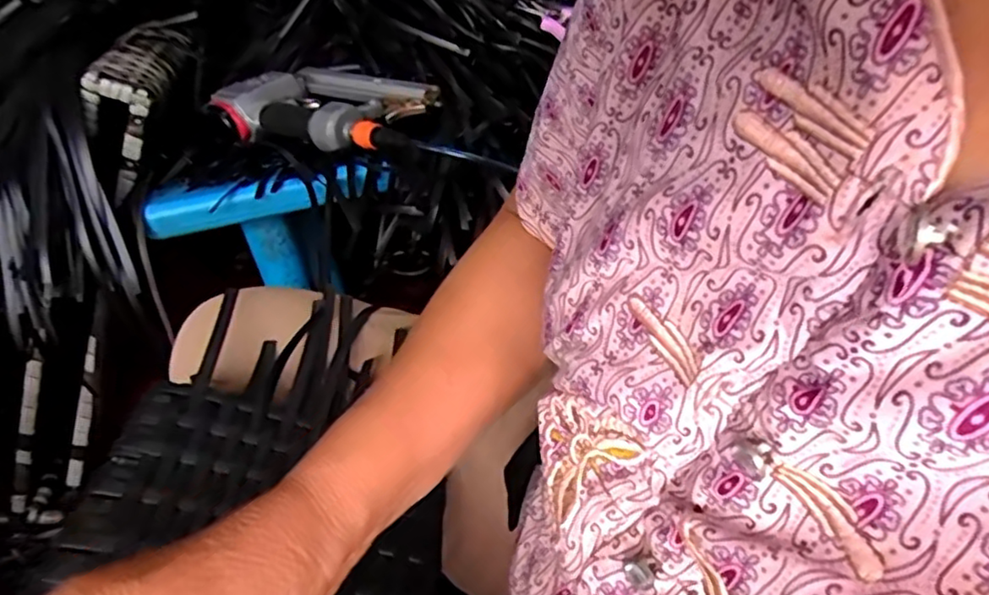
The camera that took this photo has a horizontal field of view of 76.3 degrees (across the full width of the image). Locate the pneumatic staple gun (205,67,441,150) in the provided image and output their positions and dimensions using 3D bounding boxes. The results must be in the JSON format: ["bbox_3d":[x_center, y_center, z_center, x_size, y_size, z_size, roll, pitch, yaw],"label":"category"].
[{"bbox_3d":[-0.186,-0.217,0.715,0.255,0.043,0.159,22,44,34],"label":"pneumatic staple gun"}]

